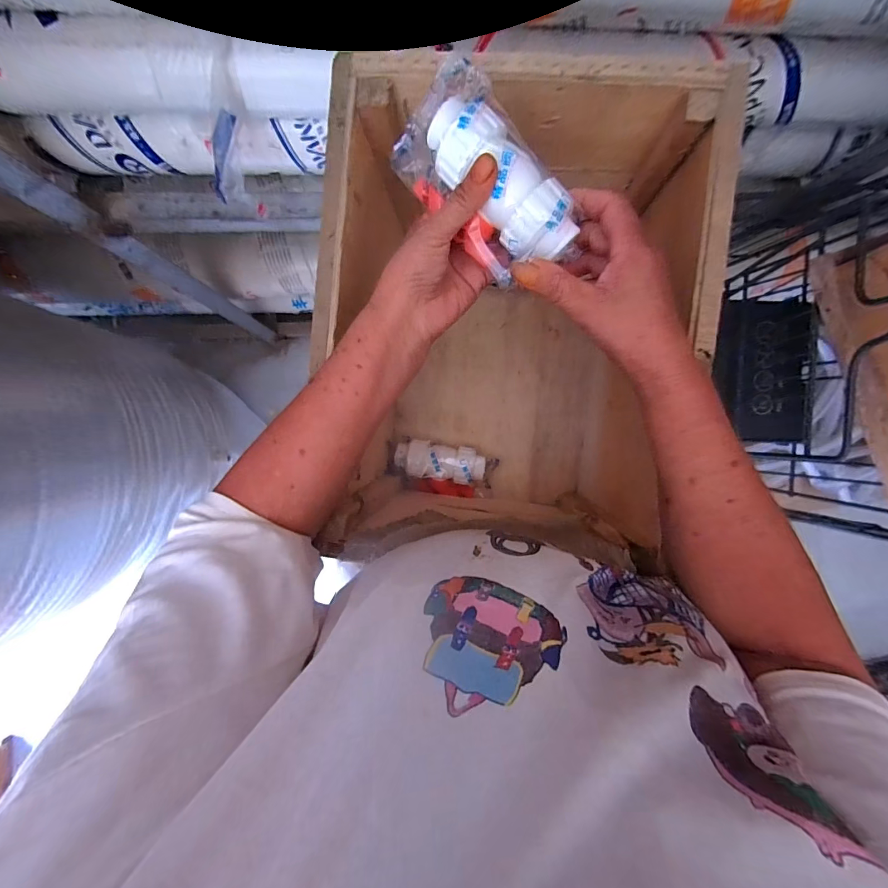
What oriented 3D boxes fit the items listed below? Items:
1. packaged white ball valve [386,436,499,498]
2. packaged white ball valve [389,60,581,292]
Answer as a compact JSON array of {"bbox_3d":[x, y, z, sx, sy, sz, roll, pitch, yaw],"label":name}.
[{"bbox_3d":[-0.004,0.034,0.519,0.140,0.041,0.067,10,90,-5],"label":"packaged white ball valve"},{"bbox_3d":[0.027,-0.185,0.271,0.070,0.053,0.160,-37,81,-3],"label":"packaged white ball valve"}]

